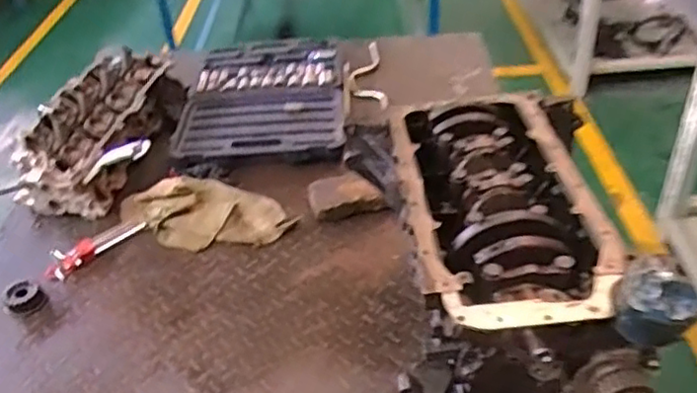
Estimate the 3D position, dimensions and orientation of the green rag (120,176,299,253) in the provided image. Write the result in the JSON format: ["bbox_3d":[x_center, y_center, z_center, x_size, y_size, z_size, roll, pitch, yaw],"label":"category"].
[{"bbox_3d":[-0.279,0.023,1.219,0.343,0.059,0.174,-1,38,5],"label":"green rag"}]

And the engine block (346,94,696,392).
[{"bbox_3d":[0.165,0.086,0.858,0.329,0.307,0.512,-6,38,-2],"label":"engine block"}]

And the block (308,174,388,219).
[{"bbox_3d":[-0.002,-0.002,1.218,0.149,0.042,0.093,-3,38,2],"label":"block"}]

